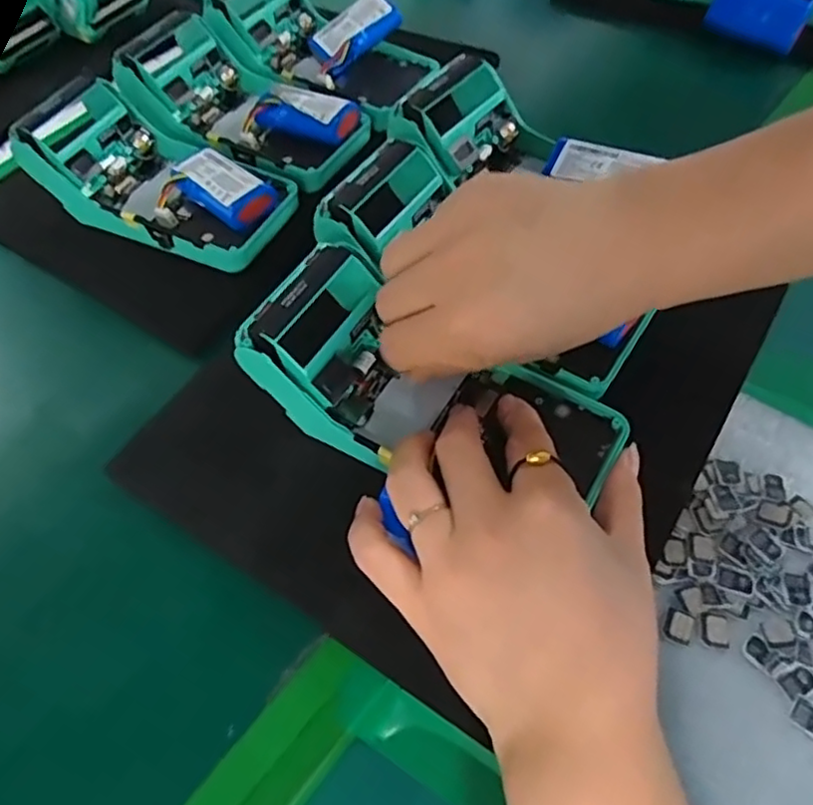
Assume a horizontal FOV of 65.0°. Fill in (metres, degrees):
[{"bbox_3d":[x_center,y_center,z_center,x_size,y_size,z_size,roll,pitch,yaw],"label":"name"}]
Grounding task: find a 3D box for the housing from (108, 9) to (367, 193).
[{"bbox_3d":[-0.110,-0.208,0.436,0.166,0.060,0.083,23,60,21],"label":"housing"}]

